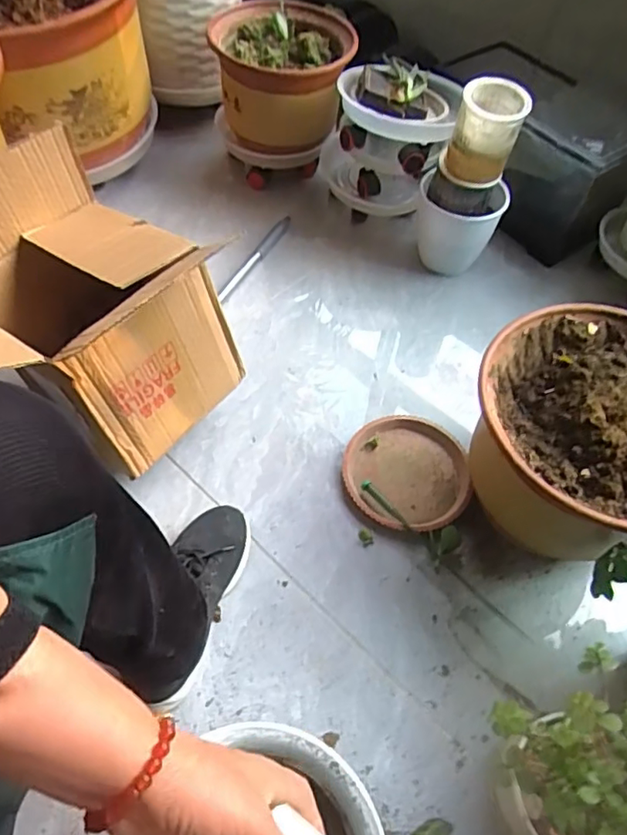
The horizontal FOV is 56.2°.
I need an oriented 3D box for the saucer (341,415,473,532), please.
[{"bbox_3d":[0.138,0.078,0.873,0.181,0.020,0.180,3,56,-1],"label":"saucer"}]

